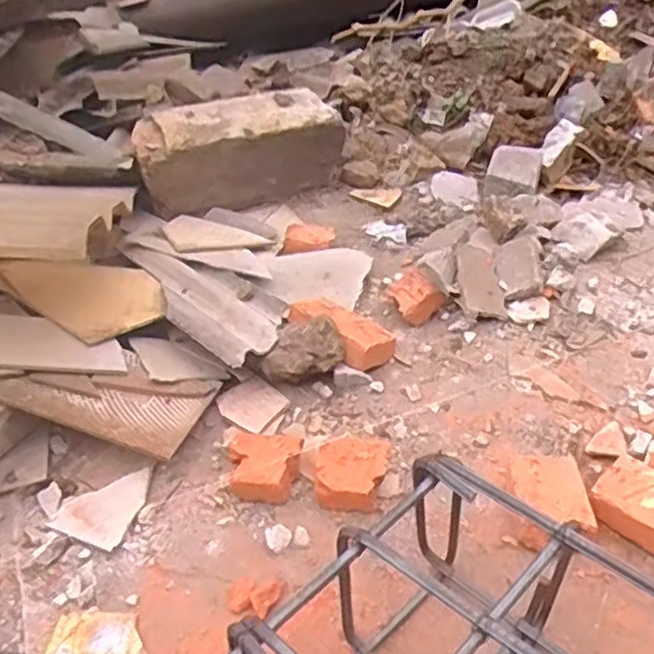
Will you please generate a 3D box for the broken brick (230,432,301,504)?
[{"bbox_3d":[-0.088,0.178,0.863,0.093,0.046,0.087,8,38,17],"label":"broken brick"}]

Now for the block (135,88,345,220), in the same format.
[{"bbox_3d":[-0.177,-0.367,1.392,0.411,0.165,0.129,-18,38,-17],"label":"block"}]

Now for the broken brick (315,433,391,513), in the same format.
[{"bbox_3d":[0.031,0.182,0.843,0.083,0.050,0.098,4,37,11],"label":"broken brick"}]

